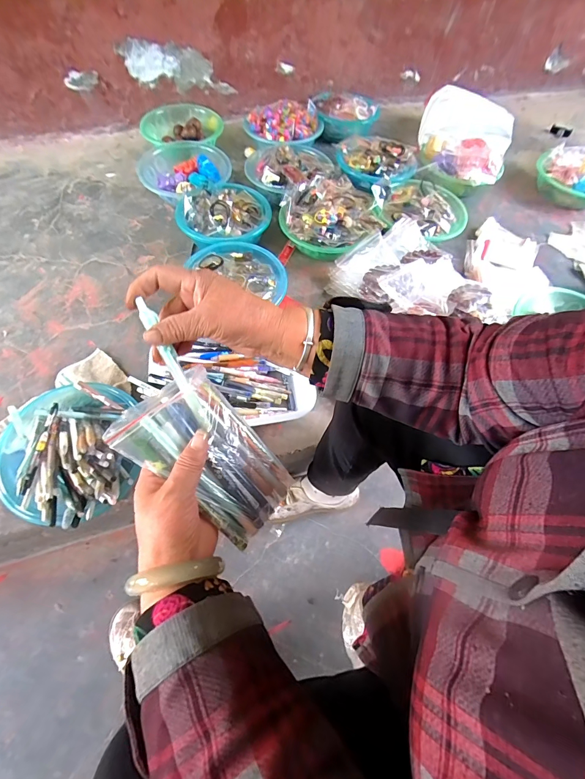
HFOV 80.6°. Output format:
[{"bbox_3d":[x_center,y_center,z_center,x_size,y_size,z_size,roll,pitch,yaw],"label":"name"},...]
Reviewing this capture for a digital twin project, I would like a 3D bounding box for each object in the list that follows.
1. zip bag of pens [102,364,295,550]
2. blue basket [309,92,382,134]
[{"bbox_3d":[-0.078,0.066,0.323,0.099,0.032,0.156,-43,100,-32],"label":"zip bag of pens"},{"bbox_3d":[0.169,-0.899,1.125,0.207,0.073,0.199,1,62,-2],"label":"blue basket"}]

